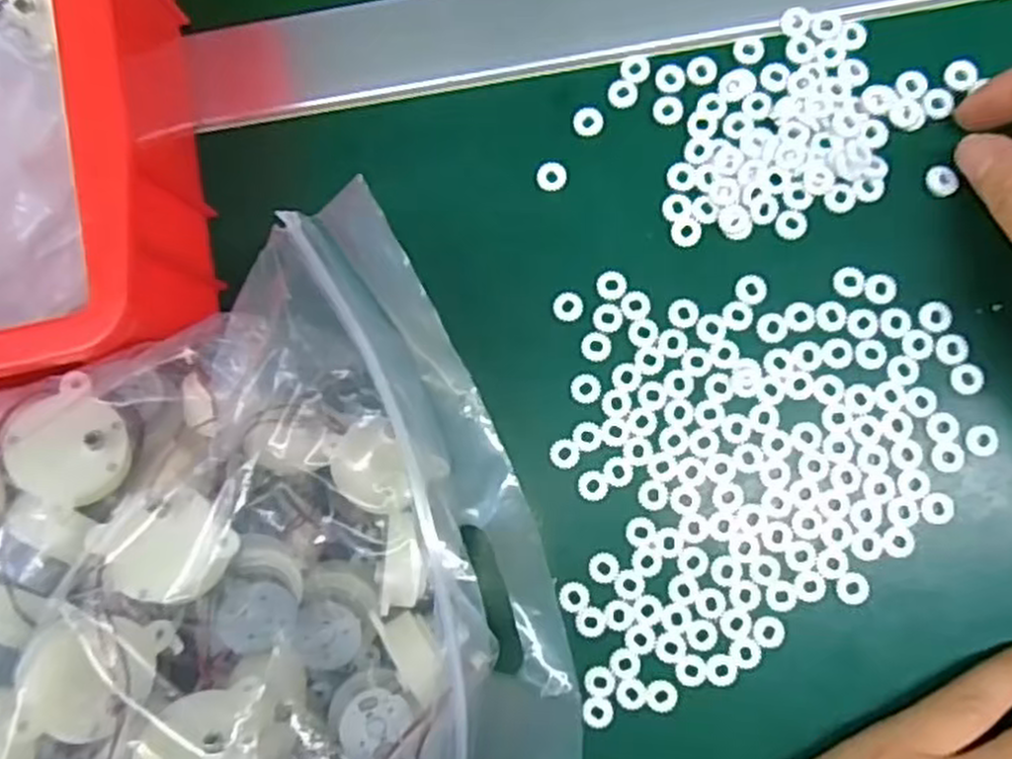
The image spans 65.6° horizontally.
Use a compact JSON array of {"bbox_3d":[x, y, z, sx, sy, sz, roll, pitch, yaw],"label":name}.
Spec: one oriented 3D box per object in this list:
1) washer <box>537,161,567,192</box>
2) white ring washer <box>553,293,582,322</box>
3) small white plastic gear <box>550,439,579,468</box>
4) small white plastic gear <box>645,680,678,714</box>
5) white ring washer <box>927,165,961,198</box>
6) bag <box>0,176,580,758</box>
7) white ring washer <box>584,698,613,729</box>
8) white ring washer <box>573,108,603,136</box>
[{"bbox_3d":[0.017,-0.076,0.291,0.011,0.004,0.011,-1,85,7],"label":"washer"},{"bbox_3d":[0.023,-0.027,0.285,0.011,0.004,0.011,-1,85,7],"label":"white ring washer"},{"bbox_3d":[0.021,0.027,0.282,0.011,0.004,0.010,0,87,3],"label":"small white plastic gear"},{"bbox_3d":[0.054,0.109,0.269,0.010,0.004,0.011,-10,84,6],"label":"small white plastic gear"},{"bbox_3d":[0.153,-0.070,0.276,0.009,0.004,0.011,-34,82,3],"label":"white ring washer"},{"bbox_3d":[-0.110,0.086,0.234,0.246,0.101,0.214,-25,83,4],"label":"bag"},{"bbox_3d":[0.032,0.116,0.271,0.010,0.004,0.010,-1,85,7],"label":"white ring washer"},{"bbox_3d":[0.031,-0.096,0.293,0.011,0.004,0.011,0,87,4],"label":"white ring washer"}]

